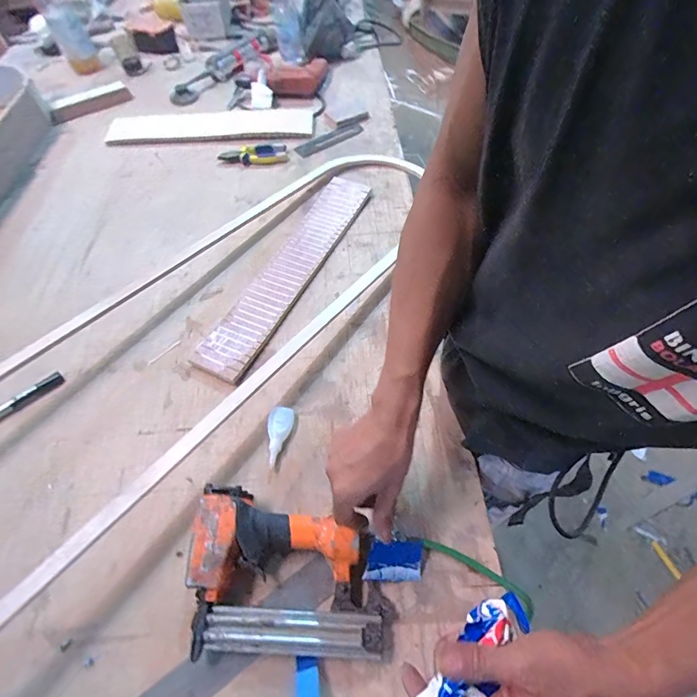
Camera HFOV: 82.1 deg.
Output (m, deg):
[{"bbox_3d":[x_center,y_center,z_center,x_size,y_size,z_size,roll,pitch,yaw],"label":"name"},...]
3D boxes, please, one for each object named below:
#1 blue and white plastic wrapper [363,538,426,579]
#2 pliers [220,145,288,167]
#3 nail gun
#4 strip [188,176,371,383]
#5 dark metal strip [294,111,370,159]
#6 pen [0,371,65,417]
[{"bbox_3d":[0.054,0.252,0.476,0.070,0.011,0.044,1,81,-11],"label":"blue and white plastic wrapper"},{"bbox_3d":[-0.222,-0.449,0.932,0.158,0.024,0.061,-8,59,-4],"label":"pliers"},{"bbox_3d":[-0.067,0.252,0.458,0.217,0.057,0.164,0,59,1],"label":"nail gun"},{"bbox_3d":[-0.103,-0.156,0.735,0.089,0.027,0.496,23,62,14],"label":"strip"},{"bbox_3d":[-0.034,-0.526,0.980,0.230,0.010,0.060,-36,65,-19],"label":"dark metal strip"},{"bbox_3d":[-0.503,0.085,0.598,0.147,0.014,0.019,-38,66,-20],"label":"pen"}]

